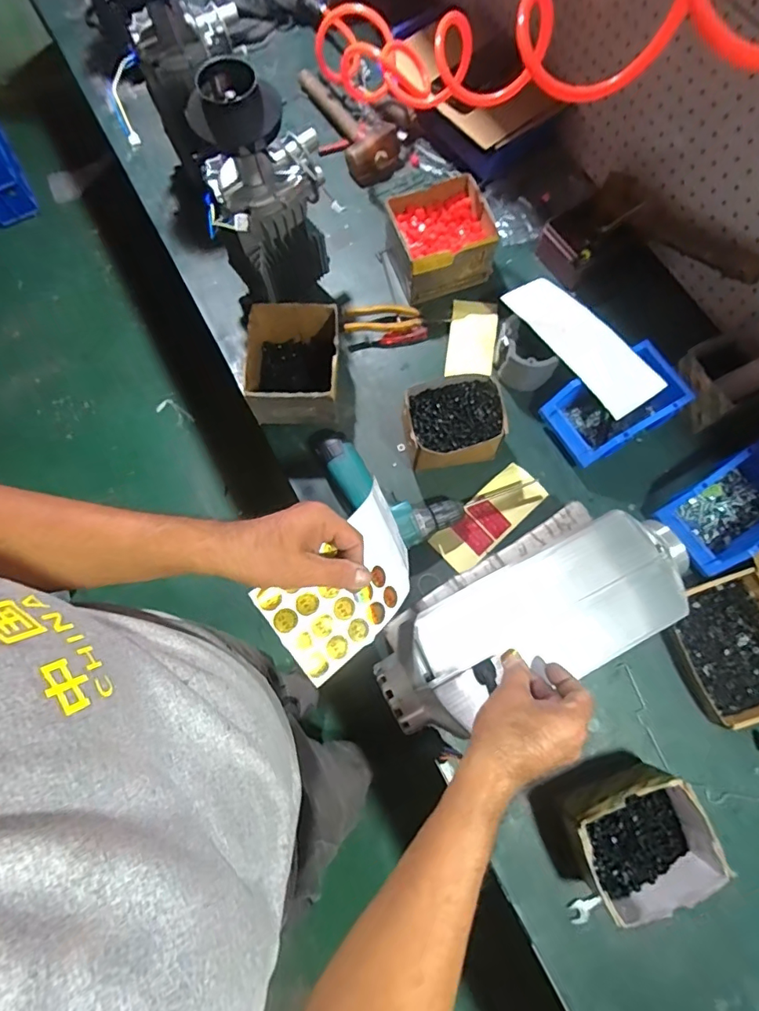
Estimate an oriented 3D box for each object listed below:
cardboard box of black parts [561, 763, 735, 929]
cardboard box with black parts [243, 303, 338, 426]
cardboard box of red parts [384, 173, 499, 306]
[{"bbox_3d":[0.308,0.398,0.595,0.149,0.097,0.120,-24,76,-6],"label":"cardboard box of black parts"},{"bbox_3d":[-0.128,-0.211,0.758,0.136,0.109,0.150,-1,74,0],"label":"cardboard box with black parts"},{"bbox_3d":[0.100,-0.440,0.822,0.151,0.091,0.141,-18,75,-5],"label":"cardboard box of red parts"}]

